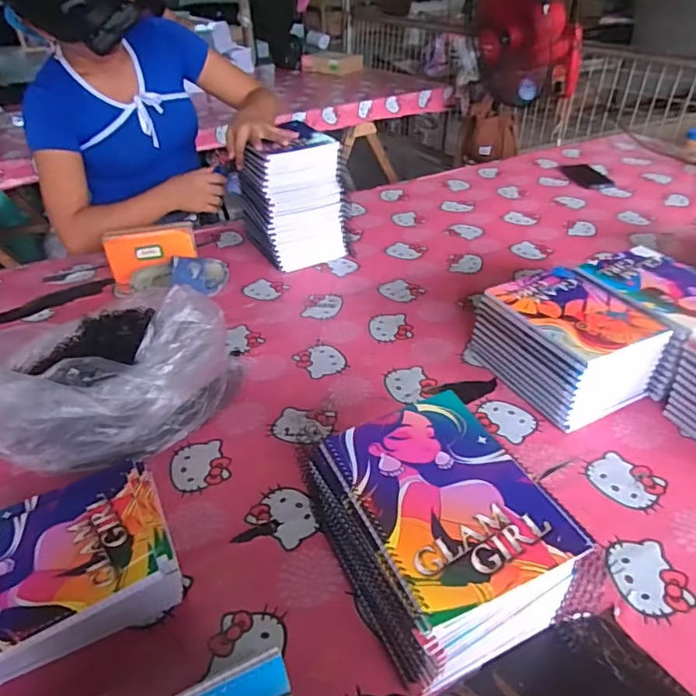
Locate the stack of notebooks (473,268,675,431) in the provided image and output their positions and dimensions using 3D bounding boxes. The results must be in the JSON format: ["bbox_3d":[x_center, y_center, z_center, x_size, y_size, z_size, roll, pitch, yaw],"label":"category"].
[{"bbox_3d":[0.304,-0.005,0.757,0.162,0.118,0.194,-18,39,-20],"label":"stack of notebooks"}]

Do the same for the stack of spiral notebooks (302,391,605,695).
[{"bbox_3d":[0.080,0.177,0.496,0.156,0.155,0.196,-18,39,-20],"label":"stack of spiral notebooks"}]

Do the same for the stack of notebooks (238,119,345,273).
[{"bbox_3d":[-0.121,-0.310,1.098,0.186,0.233,0.205,-15,38,-16],"label":"stack of notebooks"}]

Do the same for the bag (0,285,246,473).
[{"bbox_3d":[-0.308,0.025,0.718,0.291,0.157,0.241,-7,36,-6],"label":"bag"}]

